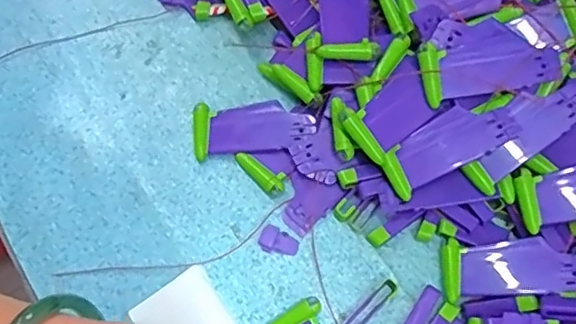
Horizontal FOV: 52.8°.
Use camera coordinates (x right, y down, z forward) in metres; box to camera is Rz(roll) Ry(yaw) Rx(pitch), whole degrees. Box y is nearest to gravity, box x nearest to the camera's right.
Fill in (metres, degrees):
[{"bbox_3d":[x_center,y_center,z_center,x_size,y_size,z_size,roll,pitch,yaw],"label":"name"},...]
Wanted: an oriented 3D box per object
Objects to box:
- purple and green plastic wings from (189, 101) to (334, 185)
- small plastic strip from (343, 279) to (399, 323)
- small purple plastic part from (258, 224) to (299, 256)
[{"bbox_3d":[-0.017,-0.018,0.420,0.105,0.020,0.049,11,70,4],"label":"purple and green plastic wings"},{"bbox_3d":[0.055,0.097,0.384,0.046,0.007,0.011,-41,74,-14],"label":"small plastic strip"},{"bbox_3d":[-0.006,0.056,0.401,0.027,0.004,0.018,28,72,10],"label":"small purple plastic part"}]

